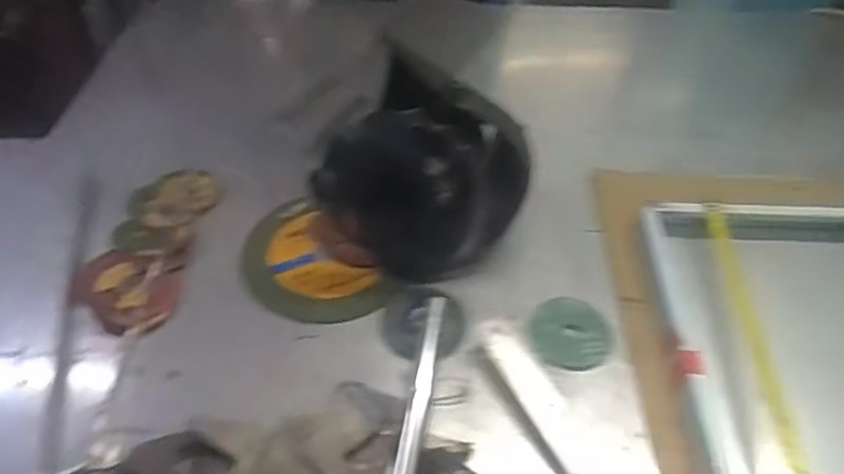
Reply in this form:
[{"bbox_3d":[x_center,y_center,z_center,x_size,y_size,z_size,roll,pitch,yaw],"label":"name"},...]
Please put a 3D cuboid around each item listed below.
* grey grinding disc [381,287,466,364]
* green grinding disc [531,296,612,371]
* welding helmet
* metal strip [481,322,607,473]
[{"bbox_3d":[0.002,0.098,0.718,0.088,0.012,0.092,-1,46,1],"label":"grey grinding disc"},{"bbox_3d":[0.166,0.109,0.720,0.084,0.011,0.091,-1,46,1],"label":"green grinding disc"},{"bbox_3d":[0.017,-0.099,0.760,0.213,0.200,0.240,17,50,12],"label":"welding helmet"},{"bbox_3d":[0.136,0.196,0.613,0.051,0.032,0.276,-23,53,-21],"label":"metal strip"}]

